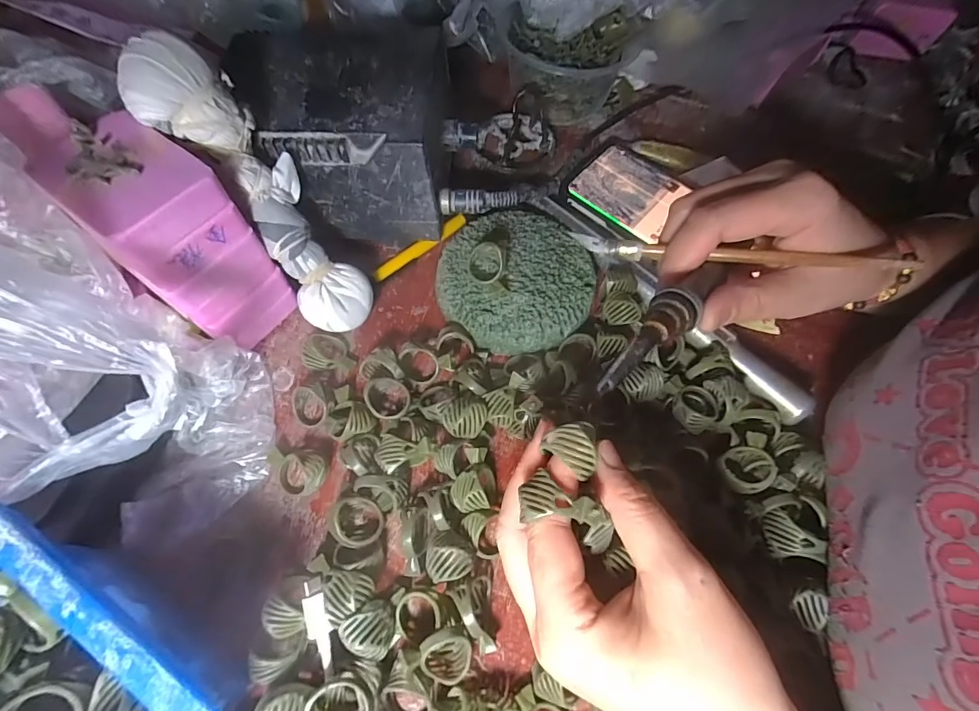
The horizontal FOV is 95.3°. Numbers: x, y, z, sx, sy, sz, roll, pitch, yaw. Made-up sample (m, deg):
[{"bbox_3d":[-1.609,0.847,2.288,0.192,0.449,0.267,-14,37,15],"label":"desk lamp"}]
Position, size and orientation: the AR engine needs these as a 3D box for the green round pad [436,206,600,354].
[{"bbox_3d":[0.018,-0.053,0.299,0.100,0.026,0.101,1,65,-2],"label":"green round pad"}]

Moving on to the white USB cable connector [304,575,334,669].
[{"bbox_3d":[-0.079,0.124,0.208,0.010,0.006,0.038,-13,78,-8],"label":"white USB cable connector"}]

